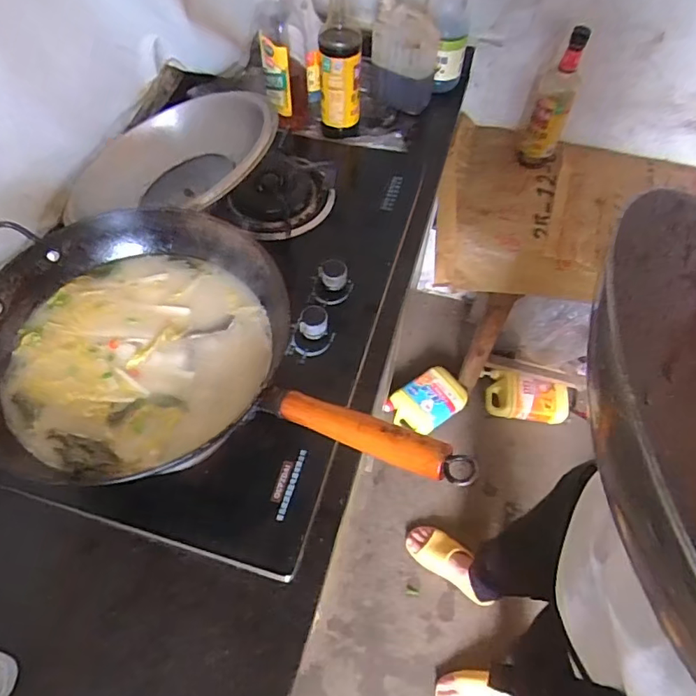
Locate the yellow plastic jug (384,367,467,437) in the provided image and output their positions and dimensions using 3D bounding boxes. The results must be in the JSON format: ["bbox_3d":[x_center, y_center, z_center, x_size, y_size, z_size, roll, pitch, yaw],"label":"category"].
[{"bbox_3d":[0.228,0.149,1.484,0.209,0.076,0.140,-31,63,-19],"label":"yellow plastic jug"}]

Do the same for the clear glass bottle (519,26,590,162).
[{"bbox_3d":[0.404,-0.485,1.015,0.062,0.232,0.079,25,60,14],"label":"clear glass bottle"}]

